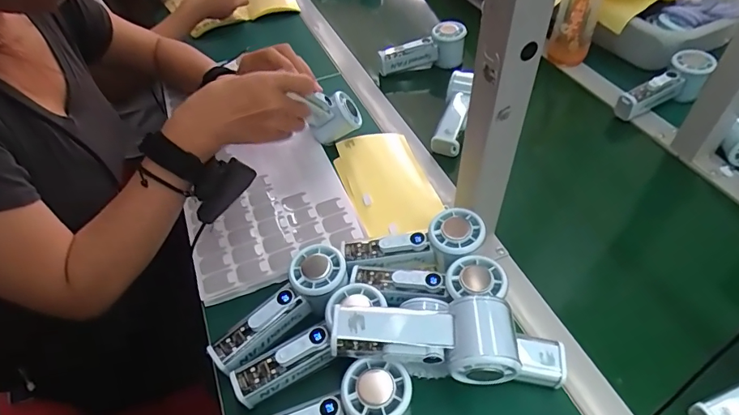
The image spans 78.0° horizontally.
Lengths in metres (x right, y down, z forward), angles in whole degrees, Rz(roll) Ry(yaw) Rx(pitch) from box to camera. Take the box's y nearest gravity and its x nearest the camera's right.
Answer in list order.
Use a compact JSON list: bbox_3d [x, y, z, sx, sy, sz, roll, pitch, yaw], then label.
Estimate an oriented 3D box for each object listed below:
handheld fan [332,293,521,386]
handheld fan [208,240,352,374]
[{"bbox_3d":[0.046,0.111,0.380,0.147,0.046,0.056,0,47,2],"label":"handheld fan"},{"bbox_3d":[-0.083,0.100,0.445,0.148,0.036,0.053,-42,57,-14],"label":"handheld fan"}]

